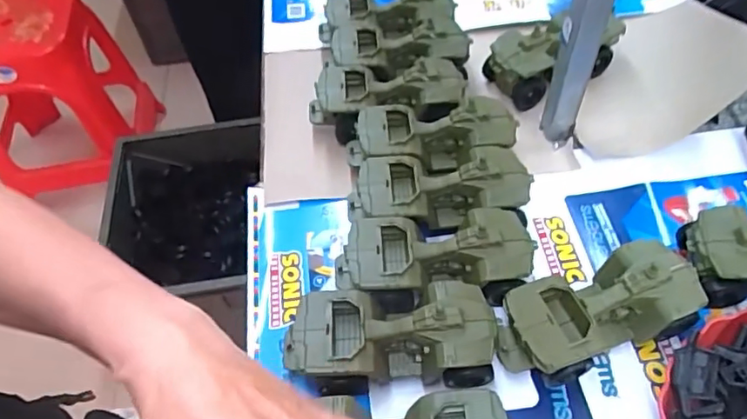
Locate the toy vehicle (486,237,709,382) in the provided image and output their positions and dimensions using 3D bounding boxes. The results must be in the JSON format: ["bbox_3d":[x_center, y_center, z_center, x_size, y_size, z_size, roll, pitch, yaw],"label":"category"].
[{"bbox_3d":[0.201,0.097,0.518,0.186,0.077,0.092,-12,54,-5],"label":"toy vehicle"}]

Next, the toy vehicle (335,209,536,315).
[{"bbox_3d":[0.060,0.055,0.557,0.191,0.081,0.089,-3,54,2],"label":"toy vehicle"}]

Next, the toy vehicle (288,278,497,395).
[{"bbox_3d":[0.016,0.119,0.514,0.182,0.079,0.084,-4,54,1],"label":"toy vehicle"}]

